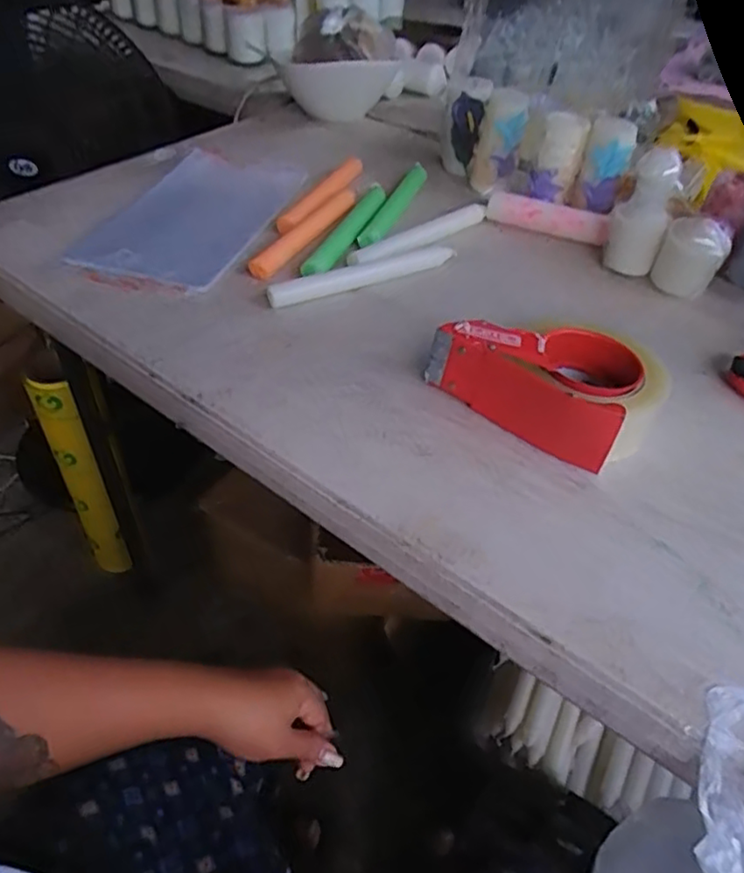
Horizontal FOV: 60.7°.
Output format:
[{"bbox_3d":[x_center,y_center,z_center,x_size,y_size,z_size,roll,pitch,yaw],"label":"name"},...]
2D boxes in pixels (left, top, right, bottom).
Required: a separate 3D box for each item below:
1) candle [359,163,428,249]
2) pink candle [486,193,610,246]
[{"bbox_3d":[0.029,-0.272,0.739,0.022,0.013,0.207,18,48,11],"label":"candle"},{"bbox_3d":[0.198,-0.246,0.715,0.135,0.031,0.024,21,49,14],"label":"pink candle"}]

